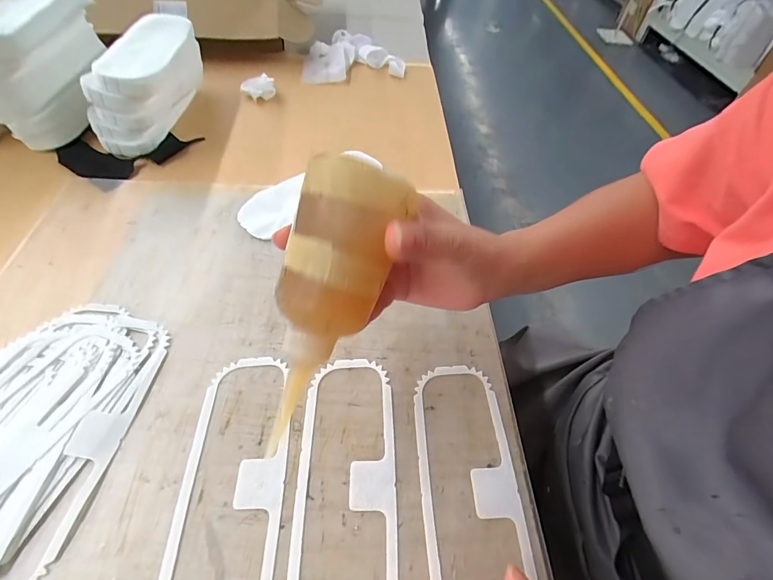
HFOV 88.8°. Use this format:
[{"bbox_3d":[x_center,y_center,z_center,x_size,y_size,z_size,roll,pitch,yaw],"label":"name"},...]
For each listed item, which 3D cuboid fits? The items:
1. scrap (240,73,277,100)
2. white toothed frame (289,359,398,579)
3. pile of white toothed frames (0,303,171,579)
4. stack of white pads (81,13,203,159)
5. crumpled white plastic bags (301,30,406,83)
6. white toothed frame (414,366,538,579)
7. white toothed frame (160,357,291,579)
[{"bbox_3d":[-0.190,-0.299,0.584,0.048,0.026,0.038,-8,53,-12],"label":"scrap"},{"bbox_3d":[-0.028,0.137,0.277,0.068,0.004,0.194,2,52,-4],"label":"white toothed frame"},{"bbox_3d":[-0.261,0.110,0.272,0.135,0.011,0.236,13,52,4],"label":"pile of white toothed frames"},{"bbox_3d":[-0.301,-0.262,0.502,0.096,0.099,0.171,0,52,-6],"label":"stack of white pads"},{"bbox_3d":[-0.063,-0.402,0.680,0.170,0.037,0.115,-14,55,-16],"label":"crumpled white plastic bags"},{"bbox_3d":[0.059,0.141,0.280,0.069,0.005,0.188,1,52,-5],"label":"white toothed frame"},{"bbox_3d":[-0.106,0.134,0.273,0.068,0.004,0.193,1,52,-5],"label":"white toothed frame"}]

